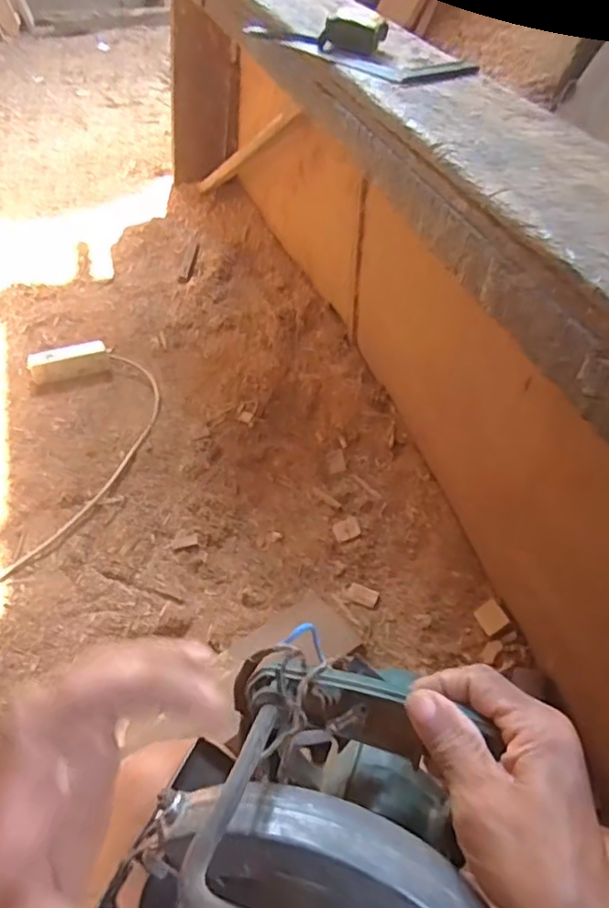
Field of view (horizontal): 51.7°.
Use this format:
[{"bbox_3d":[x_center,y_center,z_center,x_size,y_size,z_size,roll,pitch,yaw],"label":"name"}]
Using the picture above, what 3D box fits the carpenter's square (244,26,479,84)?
[{"bbox_3d":[0.063,-0.506,0.782,0.134,0.015,0.298,-31,52,-28],"label":"carpenter's square"}]

